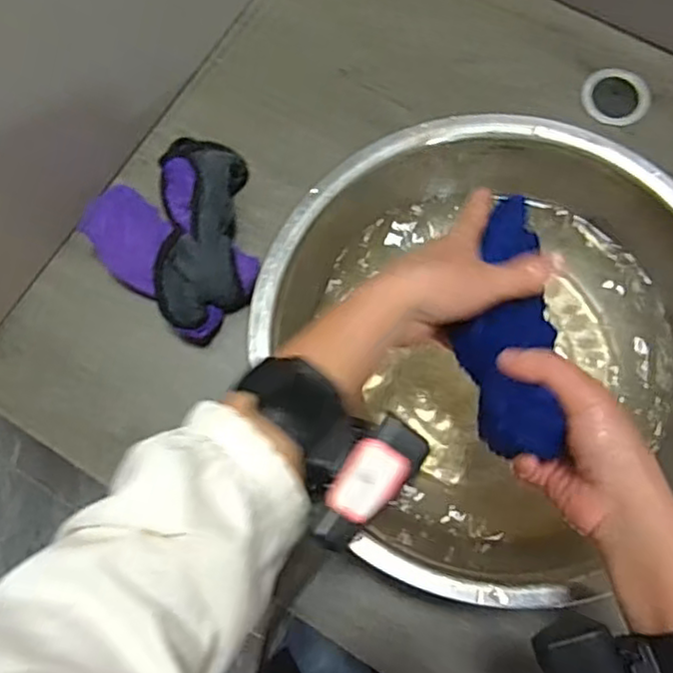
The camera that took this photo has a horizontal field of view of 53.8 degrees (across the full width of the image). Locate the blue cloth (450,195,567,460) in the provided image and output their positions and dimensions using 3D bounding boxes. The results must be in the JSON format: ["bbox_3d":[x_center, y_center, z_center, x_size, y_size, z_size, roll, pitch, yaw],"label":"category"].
[{"bbox_3d":[0.097,-0.008,0.376,0.052,0.038,0.159,6,59,4],"label":"blue cloth"}]

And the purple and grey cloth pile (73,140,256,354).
[{"bbox_3d":[-0.117,-0.090,0.549,0.149,0.054,0.146,40,79,11],"label":"purple and grey cloth pile"}]

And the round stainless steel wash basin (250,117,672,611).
[{"bbox_3d":[0.120,-0.001,0.499,0.315,0.092,0.307,-1,75,2],"label":"round stainless steel wash basin"}]

